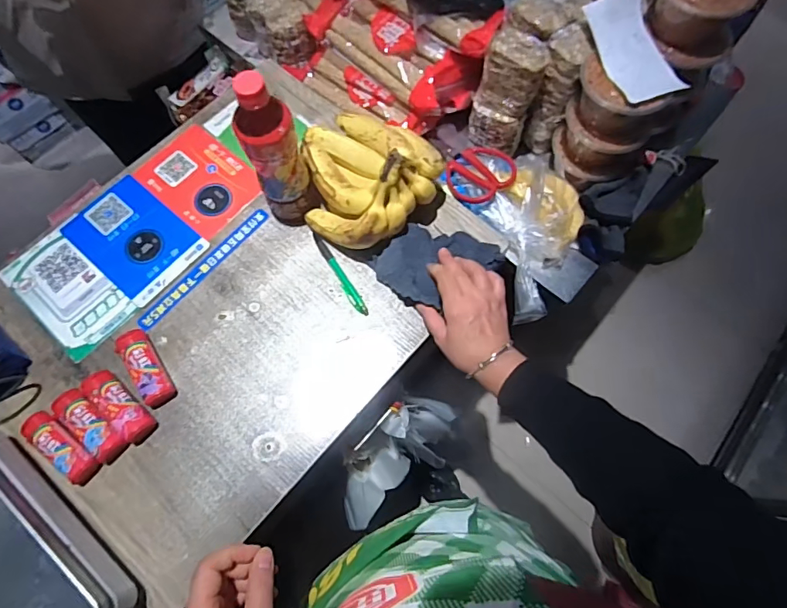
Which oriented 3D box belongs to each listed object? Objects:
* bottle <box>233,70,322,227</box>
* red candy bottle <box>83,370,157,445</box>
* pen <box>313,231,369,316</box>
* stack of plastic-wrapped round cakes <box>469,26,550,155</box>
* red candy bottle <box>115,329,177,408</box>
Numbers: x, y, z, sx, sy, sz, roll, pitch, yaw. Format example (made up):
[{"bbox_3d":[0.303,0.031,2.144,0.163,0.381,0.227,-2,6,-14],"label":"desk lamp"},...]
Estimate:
[{"bbox_3d":[-0.136,-0.173,0.543,0.062,0.221,0.058,-18,72,-7],"label":"bottle"},{"bbox_3d":[-0.323,0.115,0.544,0.102,0.032,0.031,43,76,13],"label":"red candy bottle"},{"bbox_3d":[-0.072,-0.040,0.612,0.015,0.014,0.131,-31,74,-11],"label":"pen"},{"bbox_3d":[0.157,-0.301,0.645,0.077,0.140,0.084,8,71,2],"label":"stack of plastic-wrapped round cakes"},{"bbox_3d":[-0.297,0.075,0.558,0.031,0.026,0.101,-31,74,-11],"label":"red candy bottle"}]

